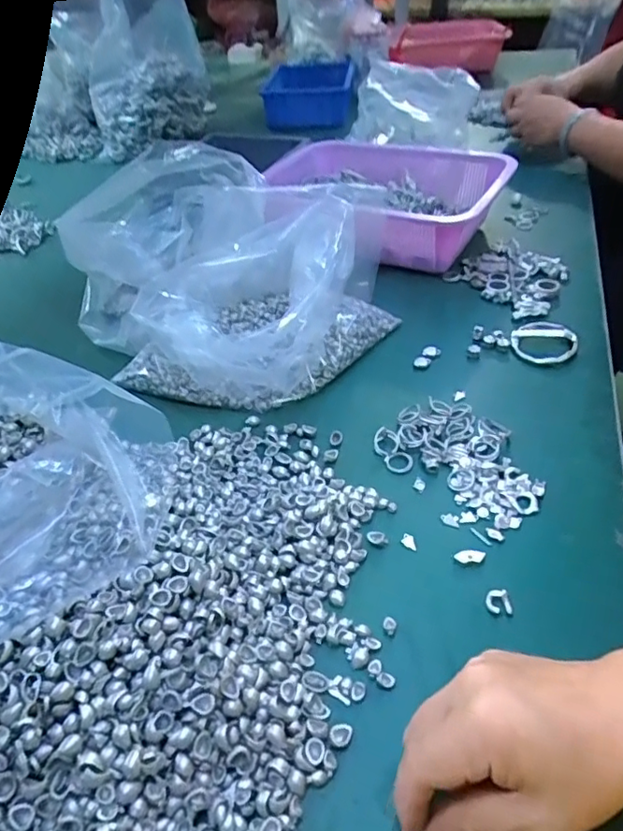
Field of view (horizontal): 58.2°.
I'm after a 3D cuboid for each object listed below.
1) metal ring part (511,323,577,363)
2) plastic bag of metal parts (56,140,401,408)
[{"bbox_3d":[0.229,-0.072,0.548,0.060,0.015,0.058,-2,42,2],"label":"metal ring part"},{"bbox_3d":[-0.094,-0.154,0.573,0.328,0.132,0.269,12,44,17],"label":"plastic bag of metal parts"}]

